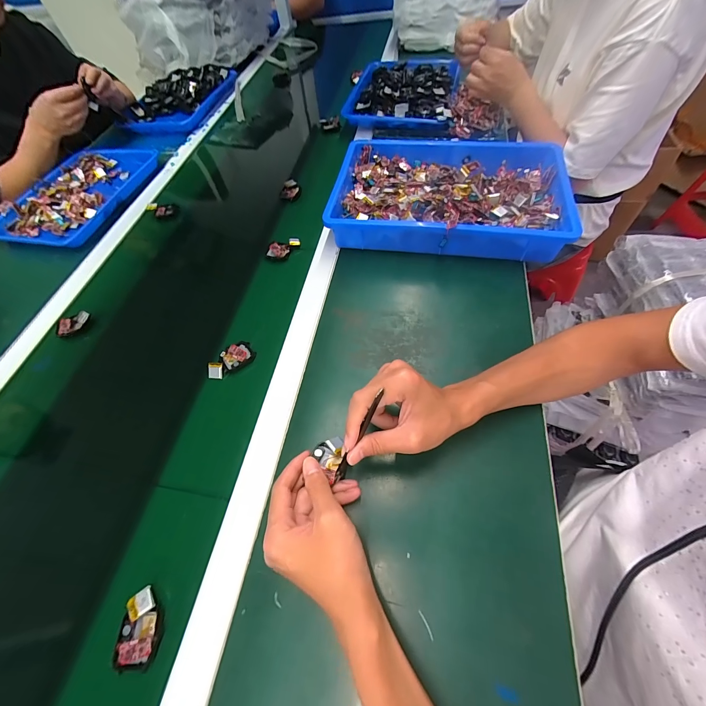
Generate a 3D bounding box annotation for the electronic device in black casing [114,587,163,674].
[{"bbox_3d":[-0.199,0.257,0.295,0.039,0.014,0.059,-7,60,1],"label":"electronic device in black casing"}]

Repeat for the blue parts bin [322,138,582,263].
[{"bbox_3d":[0.155,-0.269,0.546,0.386,0.069,0.247,8,61,9],"label":"blue parts bin"}]

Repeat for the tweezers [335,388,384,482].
[{"bbox_3d":[0.004,0.085,0.307,0.008,0.113,0.013,36,31,22],"label":"tweezers"}]

